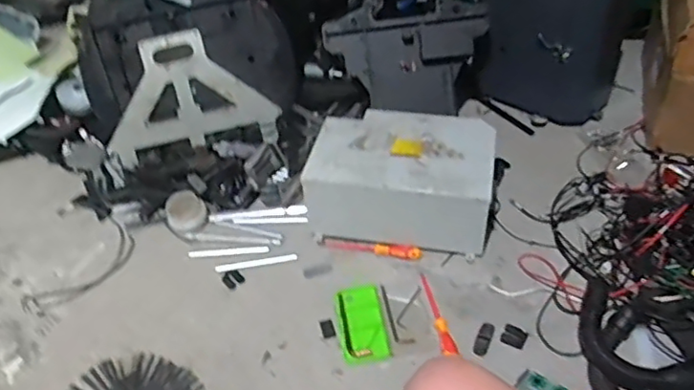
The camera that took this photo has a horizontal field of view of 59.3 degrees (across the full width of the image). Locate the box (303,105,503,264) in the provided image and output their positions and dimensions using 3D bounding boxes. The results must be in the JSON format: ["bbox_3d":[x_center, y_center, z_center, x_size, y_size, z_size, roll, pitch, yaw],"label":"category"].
[{"bbox_3d":[0.143,-0.037,1.547,0.440,0.216,0.293,6,42,12],"label":"box"}]

